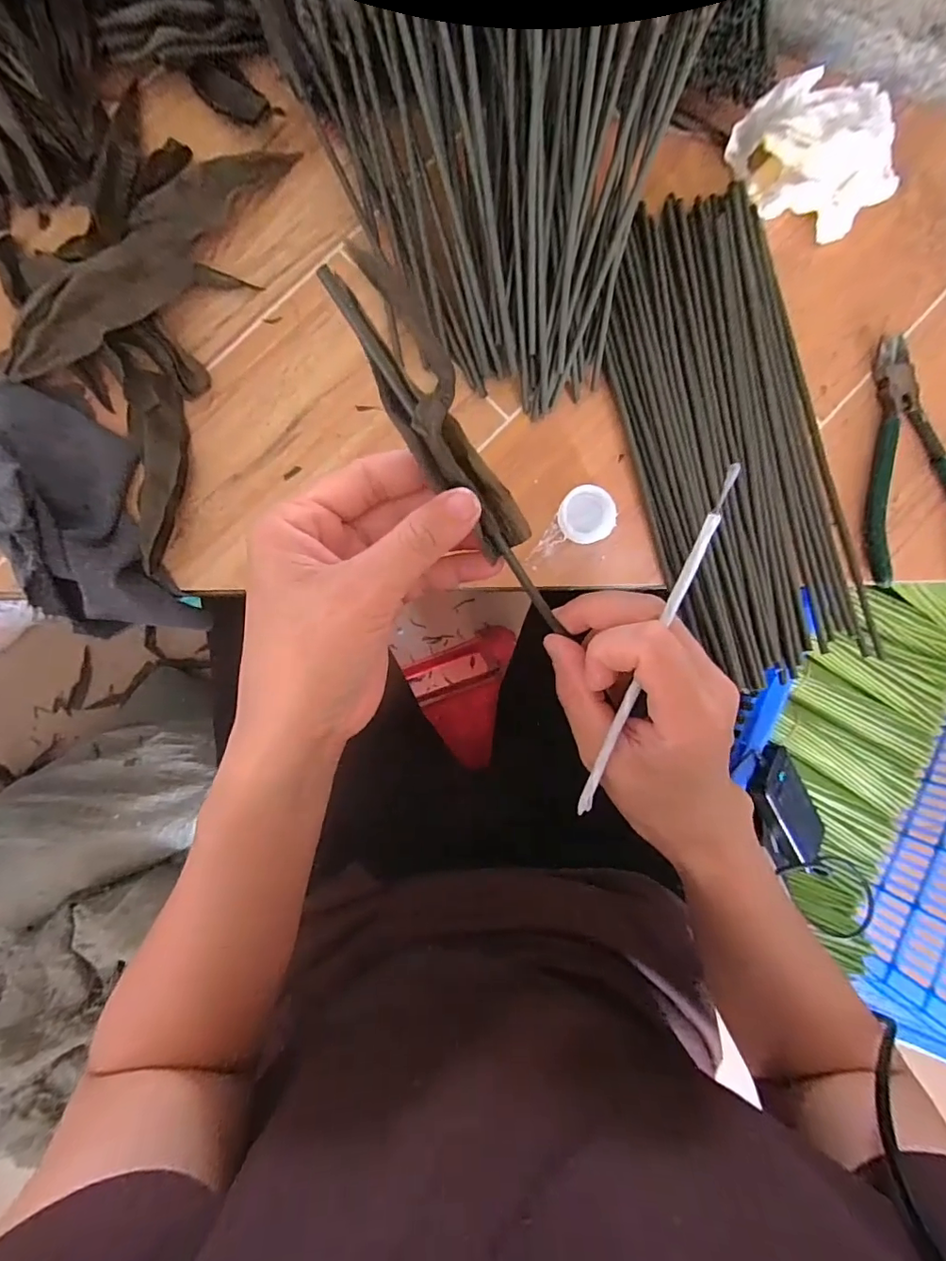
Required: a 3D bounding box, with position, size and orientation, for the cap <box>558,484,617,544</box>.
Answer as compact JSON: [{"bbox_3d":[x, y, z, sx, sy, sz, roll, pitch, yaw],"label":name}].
[{"bbox_3d":[0.067,-0.068,0.314,0.032,0.013,0.032,0,89,-5],"label":"cap"}]

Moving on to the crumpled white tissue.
[{"bbox_3d":[0.211,-0.287,0.322,0.087,0.032,0.082,-21,93,-5],"label":"crumpled white tissue"}]

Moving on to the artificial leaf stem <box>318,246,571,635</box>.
[{"bbox_3d":[-0.002,-0.060,0.195,0.024,0.019,0.148,-38,117,-5],"label":"artificial leaf stem"}]

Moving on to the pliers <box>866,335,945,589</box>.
[{"bbox_3d":[0.281,-0.098,0.338,0.071,0.013,0.179,-10,90,-6],"label":"pliers"}]

